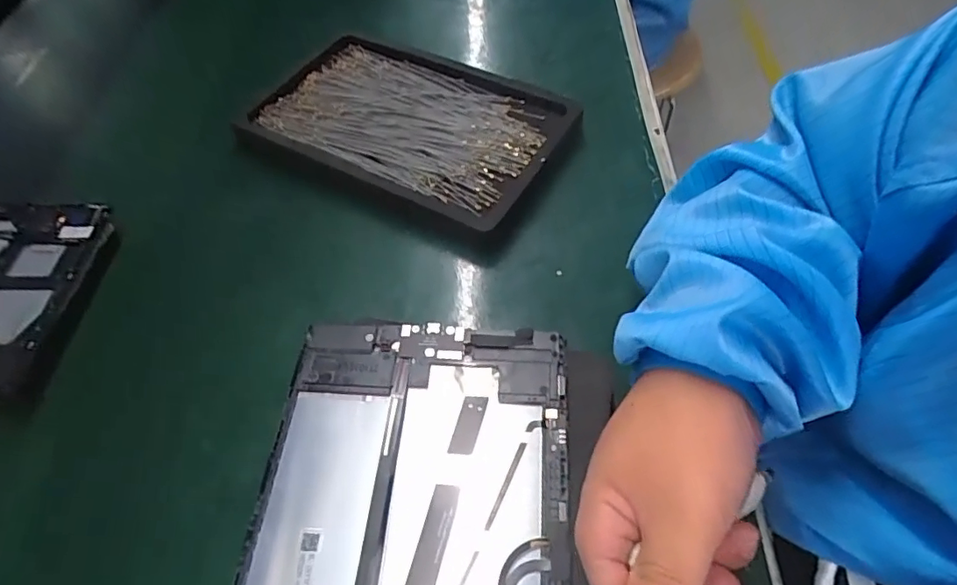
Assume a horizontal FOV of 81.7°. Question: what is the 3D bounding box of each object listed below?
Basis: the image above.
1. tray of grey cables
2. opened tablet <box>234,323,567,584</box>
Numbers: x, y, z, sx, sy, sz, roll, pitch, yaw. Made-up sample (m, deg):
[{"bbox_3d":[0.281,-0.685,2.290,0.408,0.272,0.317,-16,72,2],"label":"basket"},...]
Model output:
[{"bbox_3d":[-0.057,-0.137,0.444,0.242,0.022,0.150,23,60,19],"label":"tray of grey cables"},{"bbox_3d":[-0.034,0.119,0.253,0.147,0.007,0.233,2,55,5],"label":"opened tablet"}]

